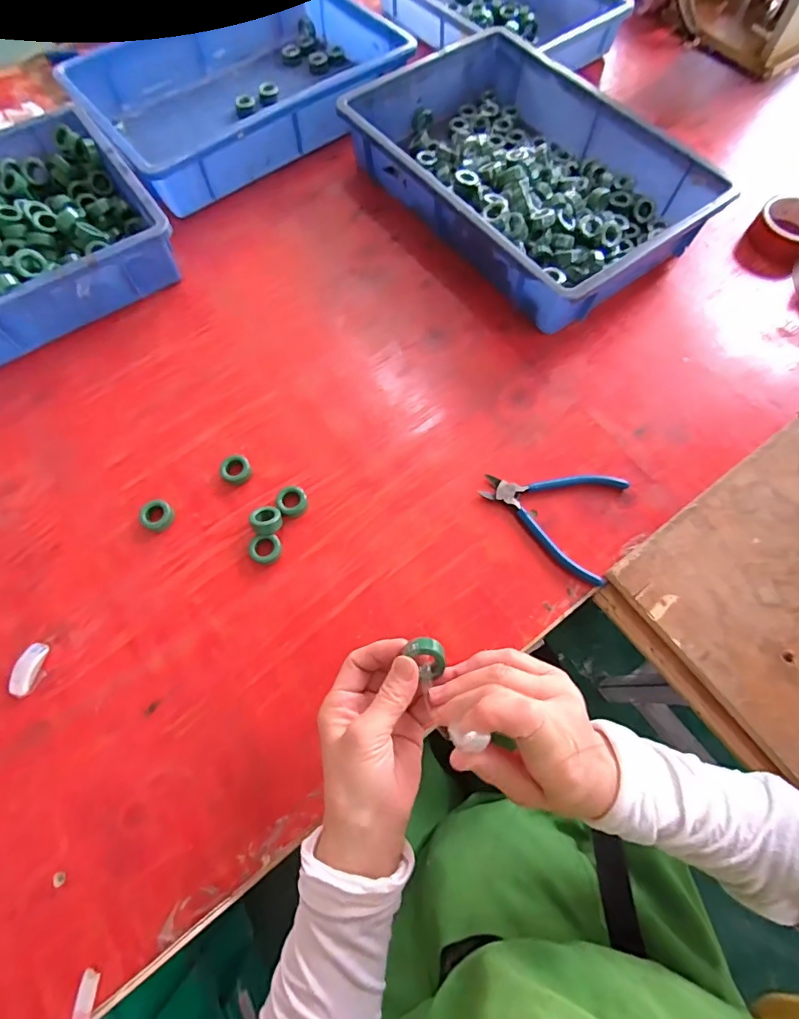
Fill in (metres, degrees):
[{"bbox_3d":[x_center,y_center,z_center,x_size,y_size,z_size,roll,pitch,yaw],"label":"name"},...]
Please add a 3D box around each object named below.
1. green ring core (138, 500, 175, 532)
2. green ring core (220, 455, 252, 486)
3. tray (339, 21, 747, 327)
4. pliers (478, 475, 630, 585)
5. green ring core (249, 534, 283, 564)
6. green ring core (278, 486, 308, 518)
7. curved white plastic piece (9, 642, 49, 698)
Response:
[{"bbox_3d":[-0.246,0.006,0.474,0.032,0.014,0.030,0,68,1],"label":"green ring core"},{"bbox_3d":[-0.172,-0.041,0.492,0.031,0.014,0.029,0,68,1],"label":"green ring core"},{"bbox_3d":[0.161,-0.445,0.623,0.288,0.081,0.437,-37,72,-13],"label":"tray"},{"bbox_3d":[0.153,0.000,0.477,0.137,0.011,0.116,19,69,8],"label":"pliers"},{"bbox_3d":[-0.131,0.039,0.462,0.028,0.013,0.030,0,68,1],"label":"green ring core"},{"bbox_3d":[-0.109,-0.008,0.480,0.029,0.013,0.031,0,68,1],"label":"green ring core"},{"bbox_3d":[-0.339,0.145,0.425,0.019,0.009,0.046,8,68,4],"label":"curved white plastic piece"}]

